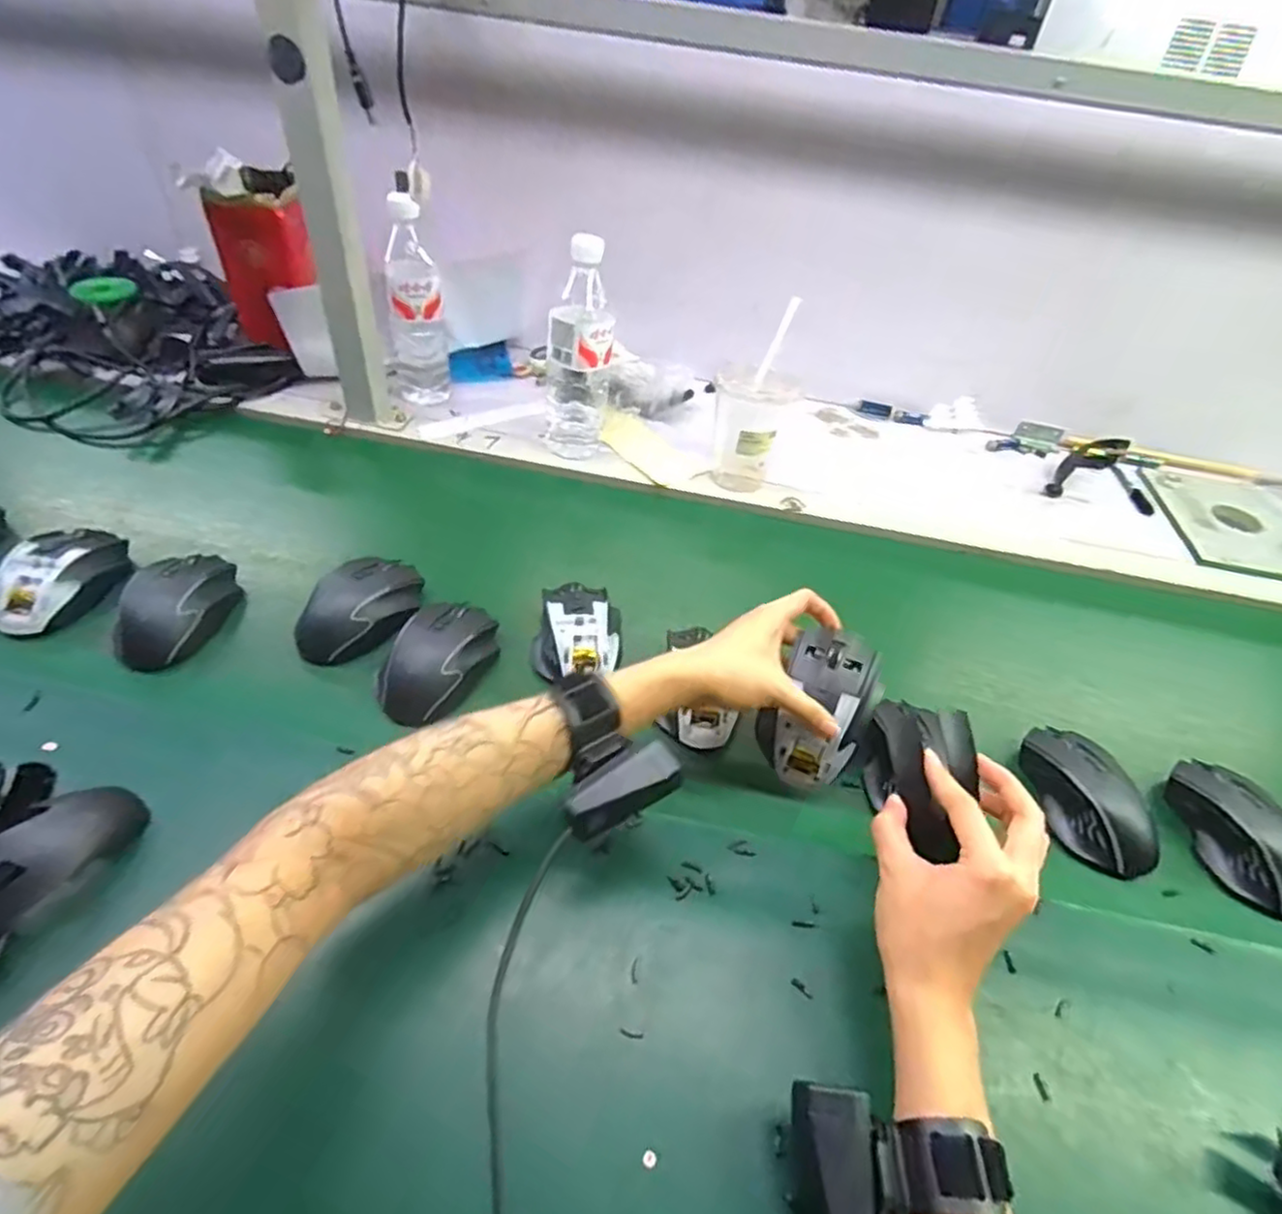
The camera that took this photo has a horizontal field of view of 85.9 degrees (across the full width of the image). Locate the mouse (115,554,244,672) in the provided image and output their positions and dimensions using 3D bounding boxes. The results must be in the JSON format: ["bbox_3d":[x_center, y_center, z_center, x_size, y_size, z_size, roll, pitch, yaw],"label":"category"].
[{"bbox_3d":[-0.381,0.001,0.569,0.083,0.041,0.108,0,45,-7],"label":"mouse"}]

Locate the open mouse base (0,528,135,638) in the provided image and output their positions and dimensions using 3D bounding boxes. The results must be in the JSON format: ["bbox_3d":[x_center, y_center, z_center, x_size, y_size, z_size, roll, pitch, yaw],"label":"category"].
[{"bbox_3d":[-0.484,-0.030,0.576,0.067,0.034,0.110,3,44,-5],"label":"open mouse base"}]

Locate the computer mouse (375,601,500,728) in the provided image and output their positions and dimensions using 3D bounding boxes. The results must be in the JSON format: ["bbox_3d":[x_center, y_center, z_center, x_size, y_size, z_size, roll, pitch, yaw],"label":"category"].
[{"bbox_3d":[-0.163,0.037,0.552,0.077,0.033,0.112,14,45,7],"label":"computer mouse"}]

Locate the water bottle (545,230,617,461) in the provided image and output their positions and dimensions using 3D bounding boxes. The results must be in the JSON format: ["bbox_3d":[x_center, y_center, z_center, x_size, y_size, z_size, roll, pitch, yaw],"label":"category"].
[{"bbox_3d":[-0.066,-0.274,0.750,0.072,0.218,0.062,9,44,2],"label":"water bottle"}]

